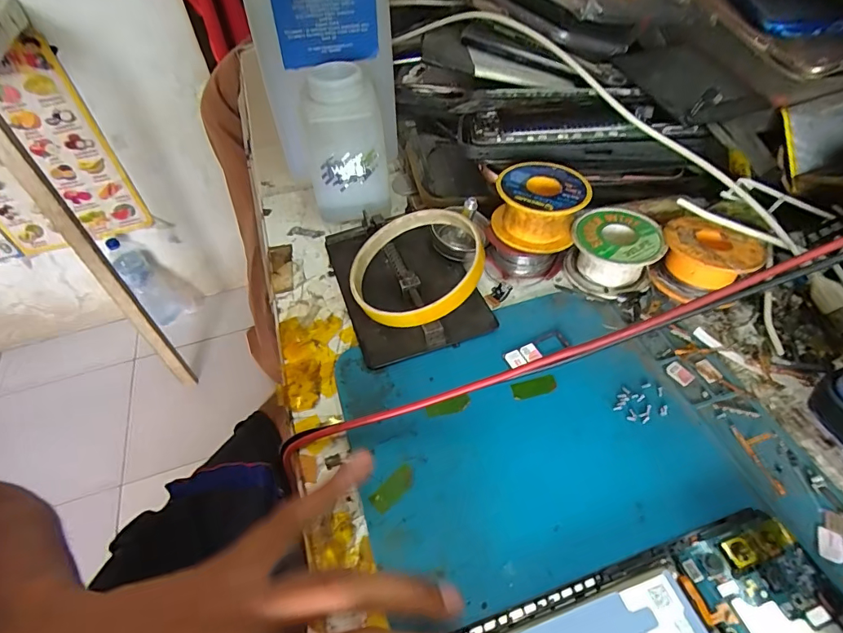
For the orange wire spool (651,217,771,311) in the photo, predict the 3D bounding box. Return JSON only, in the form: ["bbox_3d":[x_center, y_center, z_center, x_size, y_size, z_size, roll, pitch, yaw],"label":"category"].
[{"bbox_3d":[0.167,-0.031,0.272,0.050,0.032,0.047,32,57,27],"label":"orange wire spool"}]

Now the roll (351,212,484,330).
[{"bbox_3d":[-0.003,-0.031,0.276,0.081,0.011,0.082,-12,52,16],"label":"roll"}]

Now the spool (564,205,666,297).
[{"bbox_3d":[0.118,-0.040,0.284,0.050,0.029,0.053,-1,49,2],"label":"spool"}]

